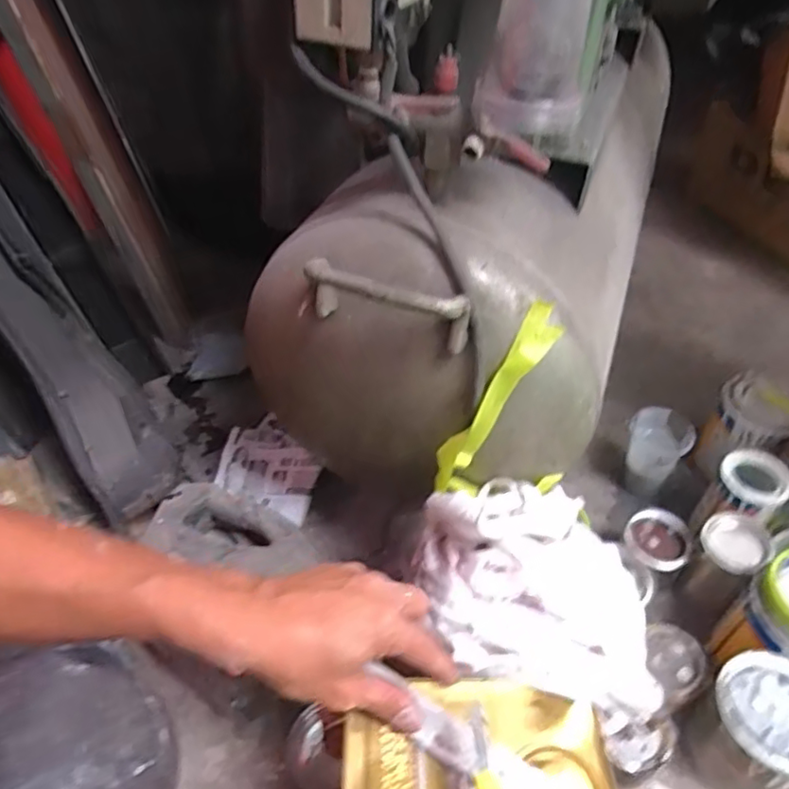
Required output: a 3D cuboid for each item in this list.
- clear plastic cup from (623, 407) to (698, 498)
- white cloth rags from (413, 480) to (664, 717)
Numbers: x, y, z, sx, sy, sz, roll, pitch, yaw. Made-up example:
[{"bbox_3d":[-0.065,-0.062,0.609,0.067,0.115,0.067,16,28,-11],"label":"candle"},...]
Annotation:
[{"bbox_3d":[0.349,0.079,0.843,0.078,0.112,0.092,25,49,22],"label":"clear plastic cup"},{"bbox_3d":[0.120,0.151,0.479,0.176,0.103,0.183,-12,46,-13],"label":"white cloth rags"}]

